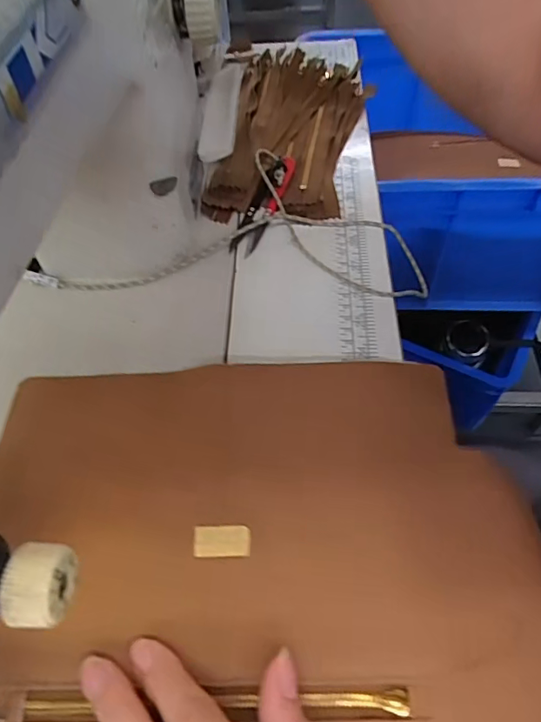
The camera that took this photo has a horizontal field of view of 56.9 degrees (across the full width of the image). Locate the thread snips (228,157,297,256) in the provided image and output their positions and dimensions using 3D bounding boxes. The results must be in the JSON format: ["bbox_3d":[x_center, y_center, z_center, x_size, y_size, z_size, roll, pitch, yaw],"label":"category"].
[{"bbox_3d":[-0.006,-0.129,0.398,0.032,0.012,0.108,11,57,11],"label":"thread snips"}]

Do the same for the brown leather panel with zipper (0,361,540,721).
[{"bbox_3d":[-0.001,0.106,0.250,0.305,0.030,0.234,-1,55,3],"label":"brown leather panel with zipper"}]

